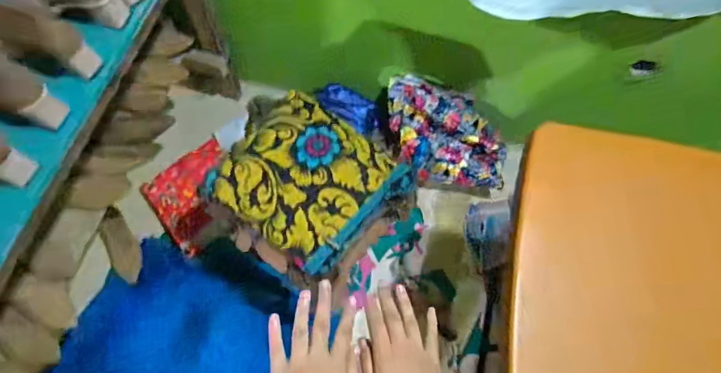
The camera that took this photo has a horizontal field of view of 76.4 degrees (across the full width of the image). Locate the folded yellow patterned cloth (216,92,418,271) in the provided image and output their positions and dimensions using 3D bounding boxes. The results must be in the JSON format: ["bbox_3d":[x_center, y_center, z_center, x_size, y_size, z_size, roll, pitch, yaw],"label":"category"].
[{"bbox_3d":[-0.084,-0.020,0.818,0.286,0.077,0.273,33,71,10],"label":"folded yellow patterned cloth"}]

